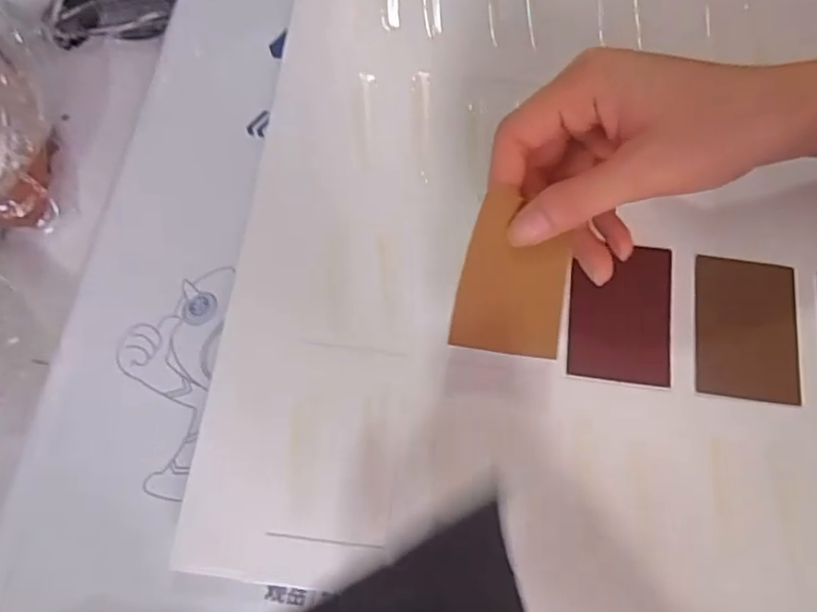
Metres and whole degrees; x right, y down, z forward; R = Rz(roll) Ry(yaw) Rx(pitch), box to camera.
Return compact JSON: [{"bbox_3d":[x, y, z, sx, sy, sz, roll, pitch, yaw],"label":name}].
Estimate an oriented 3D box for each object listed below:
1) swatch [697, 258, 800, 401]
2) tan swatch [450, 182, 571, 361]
[{"bbox_3d":[0.160,0.011,0.297,0.047,0.005,0.067,8,71,1],"label":"swatch"},{"bbox_3d":[0.047,-0.012,0.272,0.047,0.005,0.065,15,85,-6],"label":"tan swatch"}]

